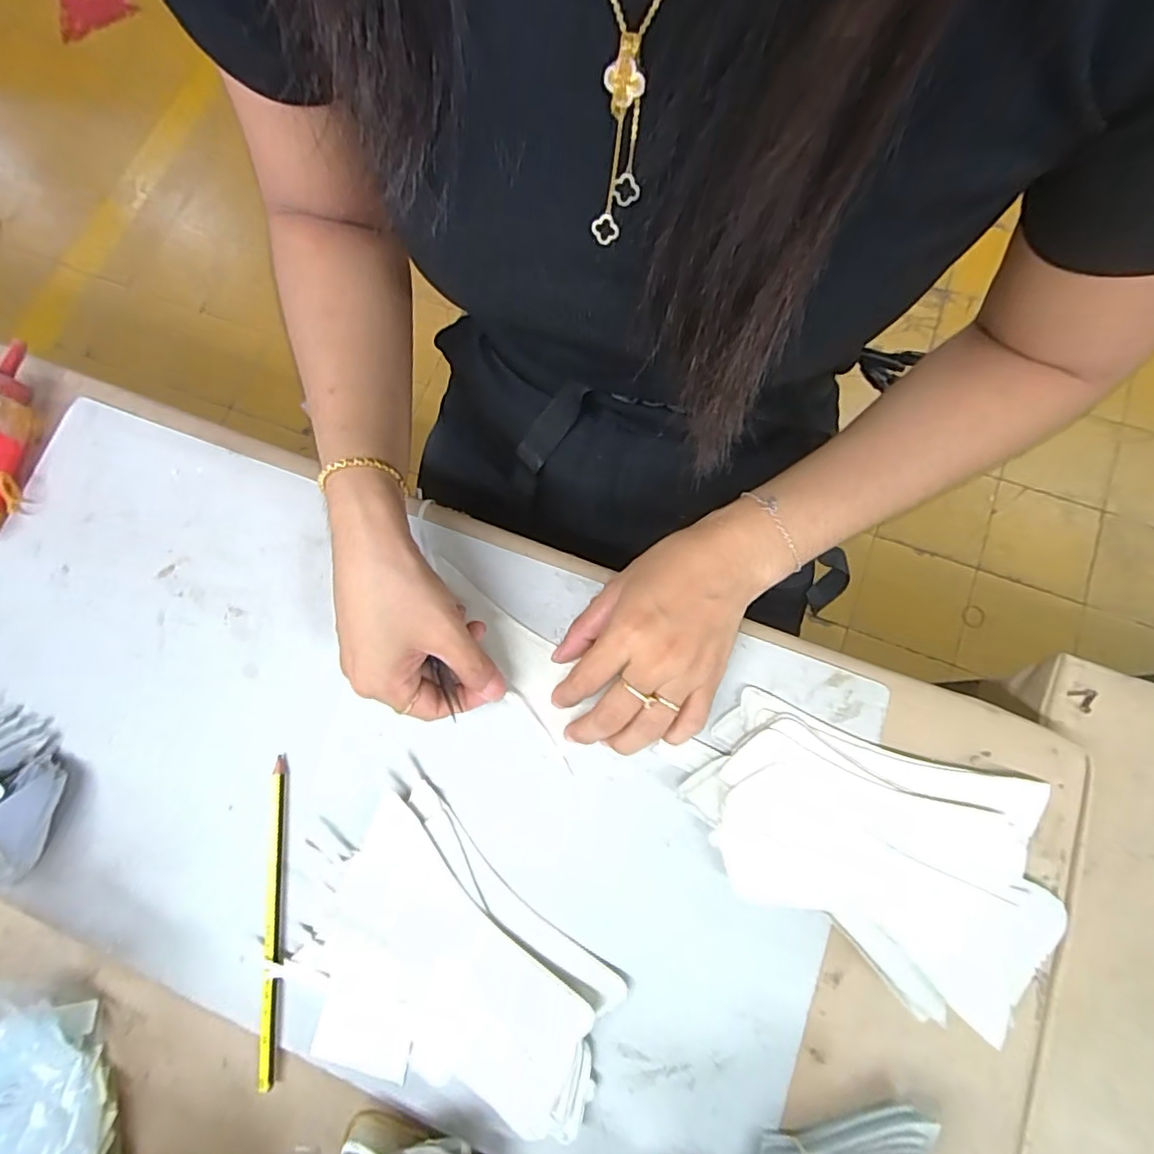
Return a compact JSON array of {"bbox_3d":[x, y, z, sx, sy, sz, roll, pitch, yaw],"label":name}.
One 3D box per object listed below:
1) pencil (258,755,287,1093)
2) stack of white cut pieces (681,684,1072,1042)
[{"bbox_3d":[-0.173,0.190,0.324,0.010,0.006,0.165,-6,76,1],"label":"pencil"},{"bbox_3d":[0.155,0.146,0.309,0.185,0.025,0.118,19,78,7],"label":"stack of white cut pieces"}]

